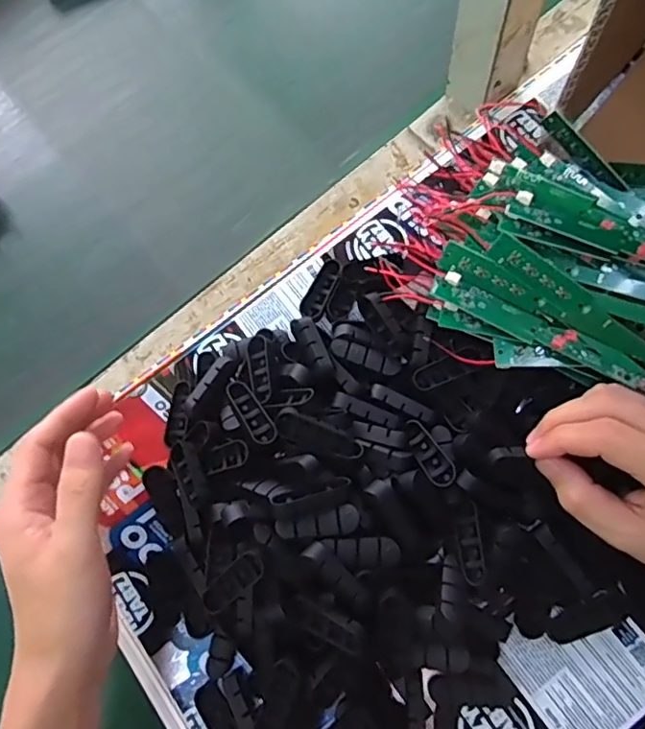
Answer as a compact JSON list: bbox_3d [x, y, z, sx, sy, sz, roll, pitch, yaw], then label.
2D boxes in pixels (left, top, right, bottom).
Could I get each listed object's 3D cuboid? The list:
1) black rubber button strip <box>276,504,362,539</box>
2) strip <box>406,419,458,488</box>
[{"bbox_3d":[-0.003,0.093,0.335,0.047,0.007,0.016,-11,73,2],"label":"black rubber button strip"},{"bbox_3d":[0.067,0.056,0.362,0.018,0.010,0.048,-24,56,-6],"label":"strip"}]

